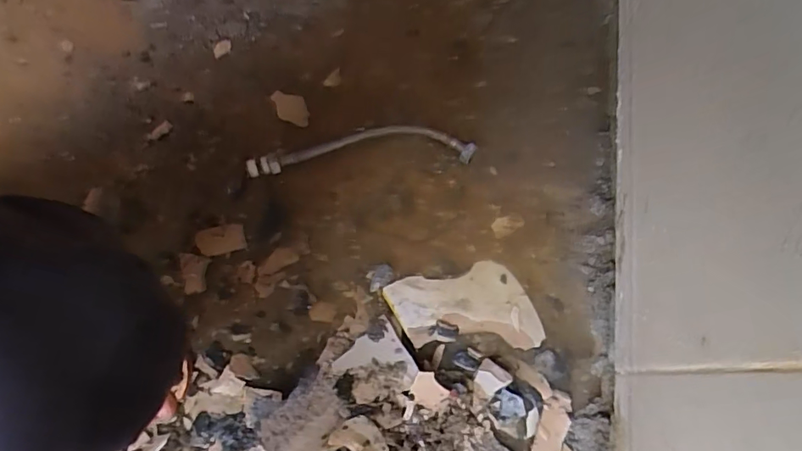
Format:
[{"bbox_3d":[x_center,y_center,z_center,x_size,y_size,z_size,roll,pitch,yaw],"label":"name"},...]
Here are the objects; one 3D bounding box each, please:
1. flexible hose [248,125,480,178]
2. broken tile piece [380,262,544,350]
[{"bbox_3d":[-0.044,-0.085,0.528,0.239,0.015,0.050,-5,71,0],"label":"flexible hose"},{"bbox_3d":[0.062,0.086,0.484,0.135,0.009,0.090,-14,71,-3],"label":"broken tile piece"}]

